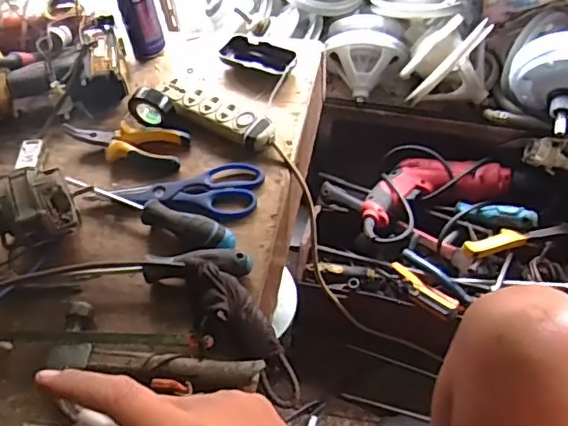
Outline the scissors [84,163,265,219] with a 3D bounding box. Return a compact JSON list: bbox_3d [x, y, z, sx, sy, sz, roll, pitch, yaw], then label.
[{"bbox_3d":[-0.128,-0.023,0.670,0.206,0.017,0.075,-5,54,0],"label":"scissors"}]

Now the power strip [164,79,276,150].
[{"bbox_3d":[-0.087,-0.125,0.730,0.170,0.029,0.043,26,60,21],"label":"power strip"}]

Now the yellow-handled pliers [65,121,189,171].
[{"bbox_3d":[-0.203,-0.091,0.716,0.154,0.017,0.054,5,55,8],"label":"yellow-handled pliers"}]

